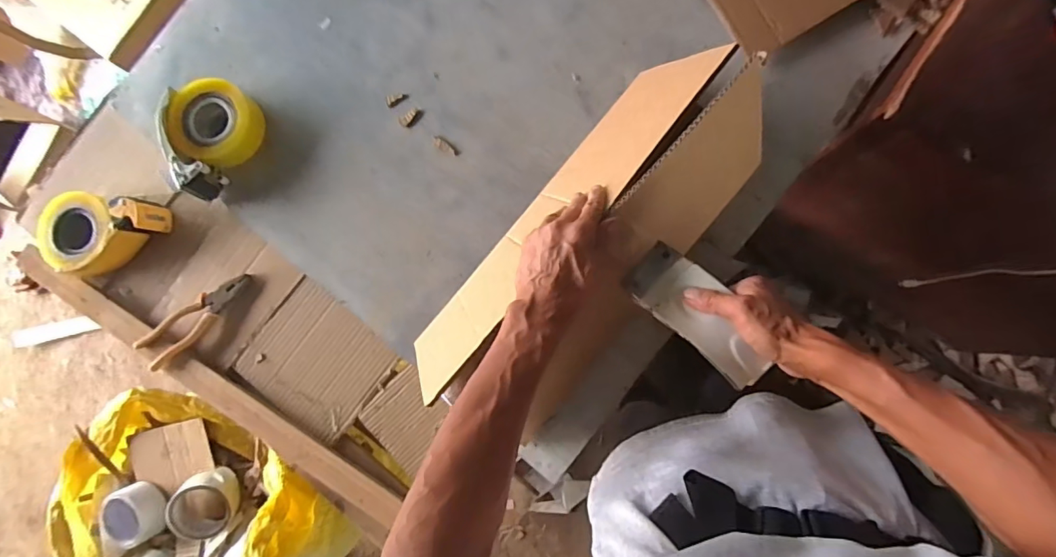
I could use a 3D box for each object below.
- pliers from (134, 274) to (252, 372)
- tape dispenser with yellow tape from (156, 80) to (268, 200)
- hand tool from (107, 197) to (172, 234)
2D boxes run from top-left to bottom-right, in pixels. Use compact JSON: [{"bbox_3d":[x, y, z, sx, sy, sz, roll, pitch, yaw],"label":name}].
[{"bbox_3d":[-0.504,0.059,0.750,0.195,0.031,0.057,-38,84,2],"label":"pliers"},{"bbox_3d":[-0.484,-0.220,0.737,0.124,0.075,0.164,40,91,7],"label":"tape dispenser with yellow tape"},{"bbox_3d":[-0.577,-0.094,0.736,0.033,0.075,0.044,2,87,6],"label":"hand tool"}]

